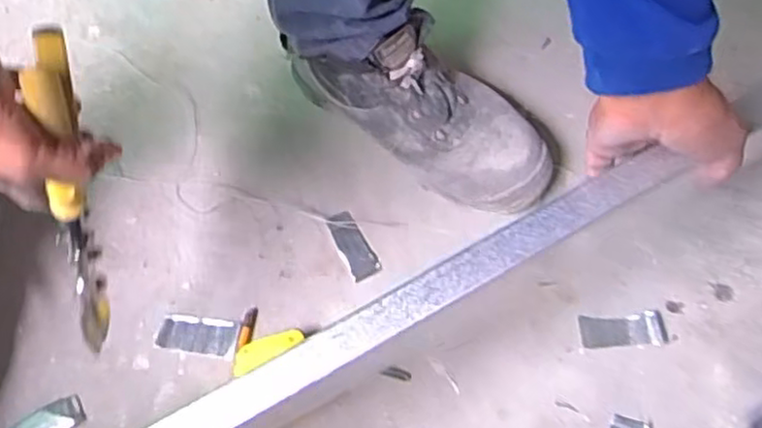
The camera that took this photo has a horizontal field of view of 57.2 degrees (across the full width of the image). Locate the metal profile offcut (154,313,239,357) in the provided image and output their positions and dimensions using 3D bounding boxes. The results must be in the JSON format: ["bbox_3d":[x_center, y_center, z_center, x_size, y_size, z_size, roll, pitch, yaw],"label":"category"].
[{"bbox_3d":[-0.166,0.107,0.624,0.066,0.004,0.034,8,62,1],"label":"metal profile offcut"}]

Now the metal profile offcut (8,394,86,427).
[{"bbox_3d":[-0.284,0.177,0.579,0.071,0.004,0.030,-28,67,-16],"label":"metal profile offcut"}]

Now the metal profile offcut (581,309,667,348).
[{"bbox_3d":[0.223,0.107,0.646,0.079,0.011,0.030,-1,62,-4],"label":"metal profile offcut"}]

